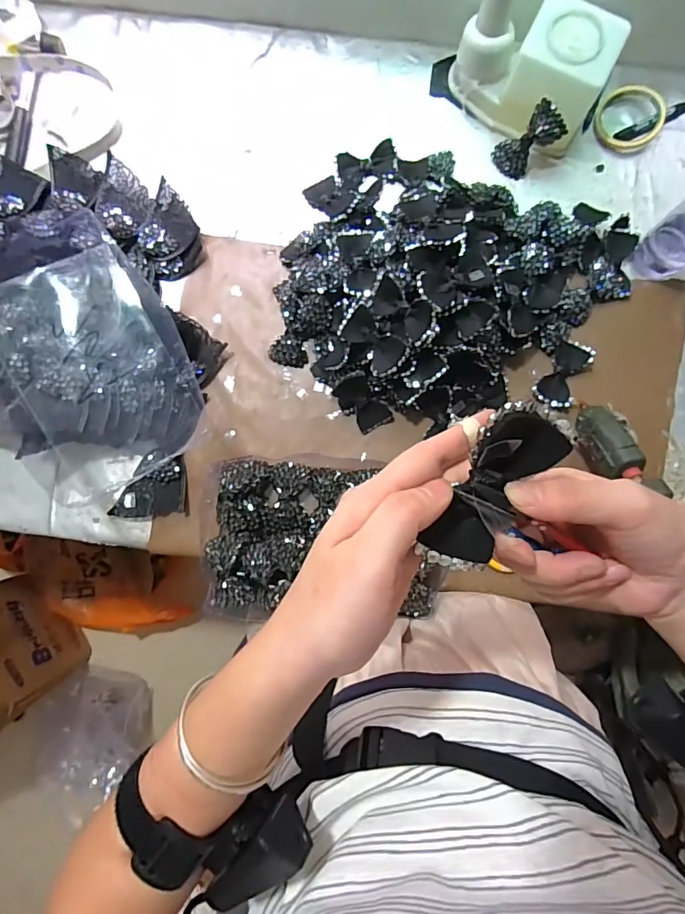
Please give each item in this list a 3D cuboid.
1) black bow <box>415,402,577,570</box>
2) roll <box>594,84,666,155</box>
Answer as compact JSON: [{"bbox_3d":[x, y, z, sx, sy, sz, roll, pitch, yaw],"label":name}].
[{"bbox_3d":[0.074,0.018,0.227,0.042,0.026,0.090,26,110,3],"label":"black bow"},{"bbox_3d":[0.415,-0.488,0.676,0.092,0.021,0.095,0,85,1],"label":"roll"}]

